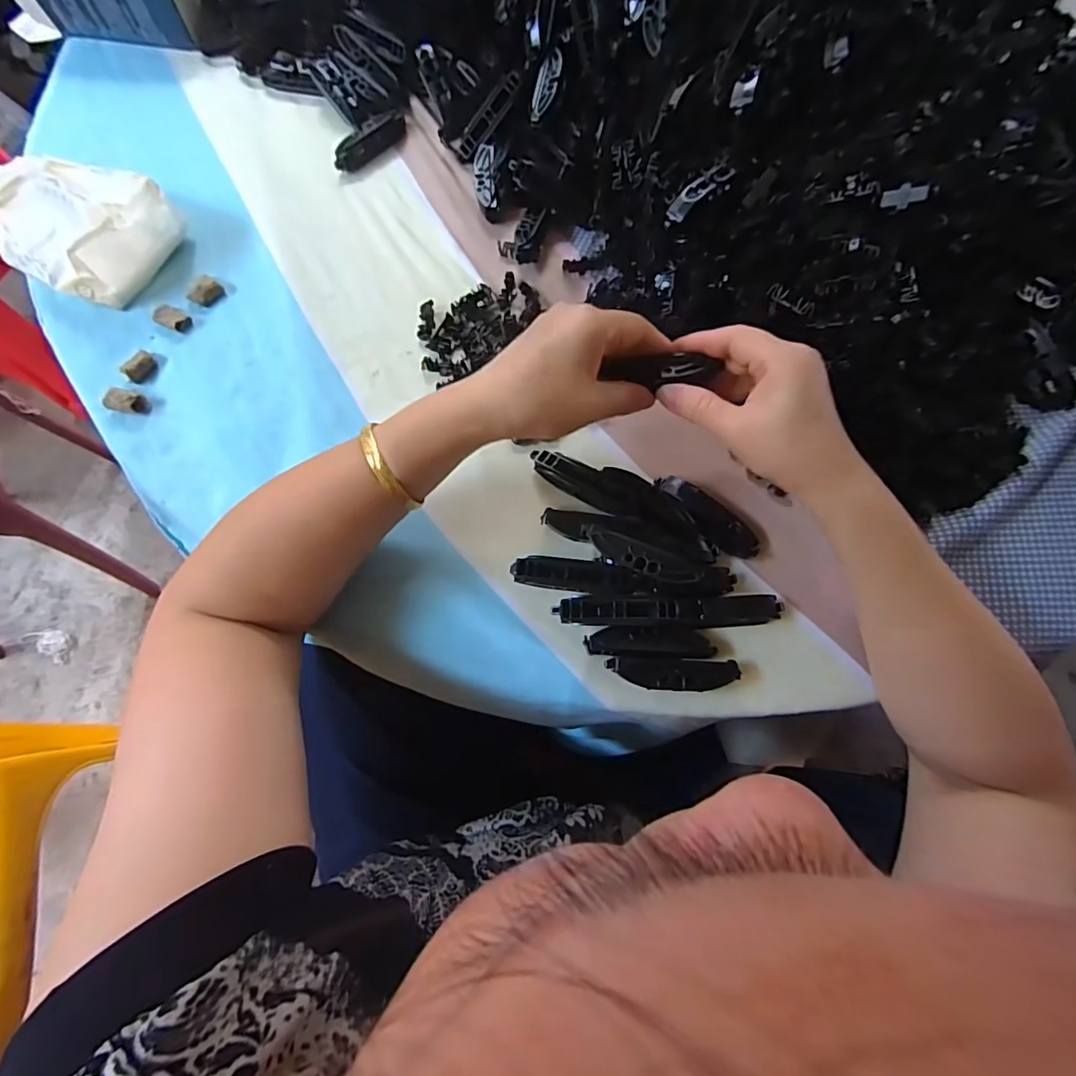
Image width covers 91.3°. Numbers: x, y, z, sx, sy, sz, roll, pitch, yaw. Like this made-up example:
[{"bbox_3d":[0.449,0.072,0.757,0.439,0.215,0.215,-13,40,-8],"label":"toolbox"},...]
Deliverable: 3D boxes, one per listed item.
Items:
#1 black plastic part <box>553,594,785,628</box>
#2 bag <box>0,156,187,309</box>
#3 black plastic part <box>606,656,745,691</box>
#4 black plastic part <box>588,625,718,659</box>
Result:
[{"bbox_3d":[0.084,0.046,0.333,0.141,0.015,0.020,-1,72,-1],"label":"black plastic part"},{"bbox_3d":[-0.366,-0.254,0.413,0.145,0.039,0.111,30,74,8],"label":"bag"},{"bbox_3d":[0.084,0.085,0.328,0.079,0.013,0.019,2,72,-1],"label":"black plastic part"},{"bbox_3d":[0.071,0.066,0.331,0.081,0.009,0.018,1,72,-1],"label":"black plastic part"}]

